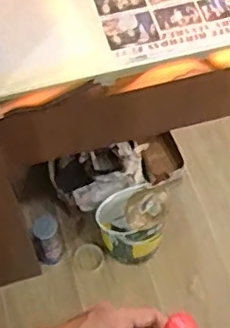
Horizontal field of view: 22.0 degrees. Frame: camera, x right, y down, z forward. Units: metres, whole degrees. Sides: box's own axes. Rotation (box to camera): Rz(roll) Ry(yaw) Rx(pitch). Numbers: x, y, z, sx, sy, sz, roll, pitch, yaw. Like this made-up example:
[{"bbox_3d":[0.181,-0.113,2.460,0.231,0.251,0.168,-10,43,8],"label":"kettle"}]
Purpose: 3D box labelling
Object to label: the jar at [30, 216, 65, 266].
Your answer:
[{"bbox_3d":[-0.176,0.200,1.537,0.075,0.154,0.075,0,62,1],"label":"jar"}]

